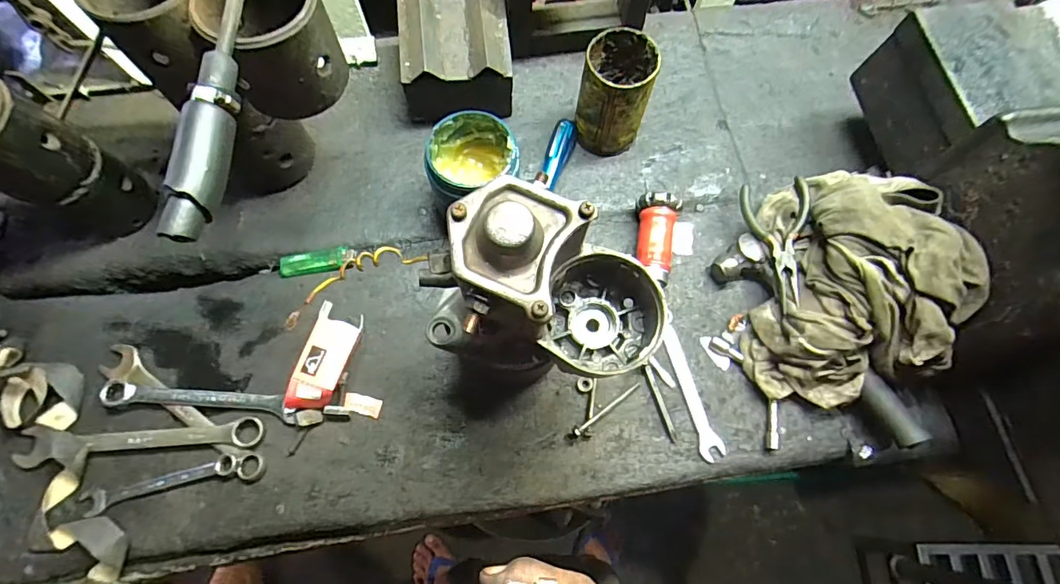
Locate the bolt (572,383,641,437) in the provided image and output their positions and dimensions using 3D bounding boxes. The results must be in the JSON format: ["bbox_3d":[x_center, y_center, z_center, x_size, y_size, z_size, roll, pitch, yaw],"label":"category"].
[{"bbox_3d":[0.077,0.115,0.484,0.084,0.012,0.010,-36,78,-12],"label":"bolt"}]

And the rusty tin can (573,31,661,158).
[{"bbox_3d":[0.093,-0.215,0.535,0.078,0.113,0.083,20,72,6],"label":"rusty tin can"}]

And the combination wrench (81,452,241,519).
[{"bbox_3d":[-0.350,0.182,0.457,0.145,0.014,0.023,-13,72,-6],"label":"combination wrench"}]

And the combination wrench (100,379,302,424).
[{"bbox_3d":[-0.322,0.108,0.477,0.192,0.015,0.024,5,71,1],"label":"combination wrench"}]

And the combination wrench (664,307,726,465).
[{"bbox_3d":[0.160,0.094,0.491,0.022,0.007,0.146,-15,72,-6],"label":"combination wrench"}]

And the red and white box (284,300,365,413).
[{"bbox_3d":[-0.199,0.069,0.478,0.045,0.044,0.105,16,72,4],"label":"red and white box"}]

